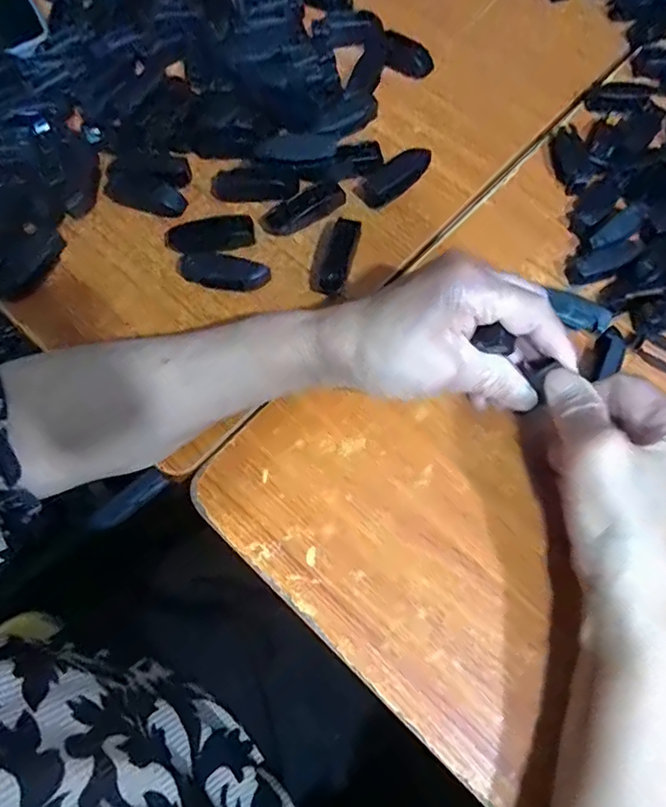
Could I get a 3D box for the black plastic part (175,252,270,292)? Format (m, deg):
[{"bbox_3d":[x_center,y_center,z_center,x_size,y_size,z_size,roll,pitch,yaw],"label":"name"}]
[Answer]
[{"bbox_3d":[-0.072,-0.088,0.370,0.062,0.013,0.022,13,70,5],"label":"black plastic part"}]

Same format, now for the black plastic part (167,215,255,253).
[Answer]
[{"bbox_3d":[-0.082,-0.111,0.379,0.059,0.009,0.023,-6,70,-2],"label":"black plastic part"}]

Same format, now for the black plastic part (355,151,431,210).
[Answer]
[{"bbox_3d":[0.043,-0.157,0.395,0.057,0.011,0.022,-38,74,-13],"label":"black plastic part"}]

